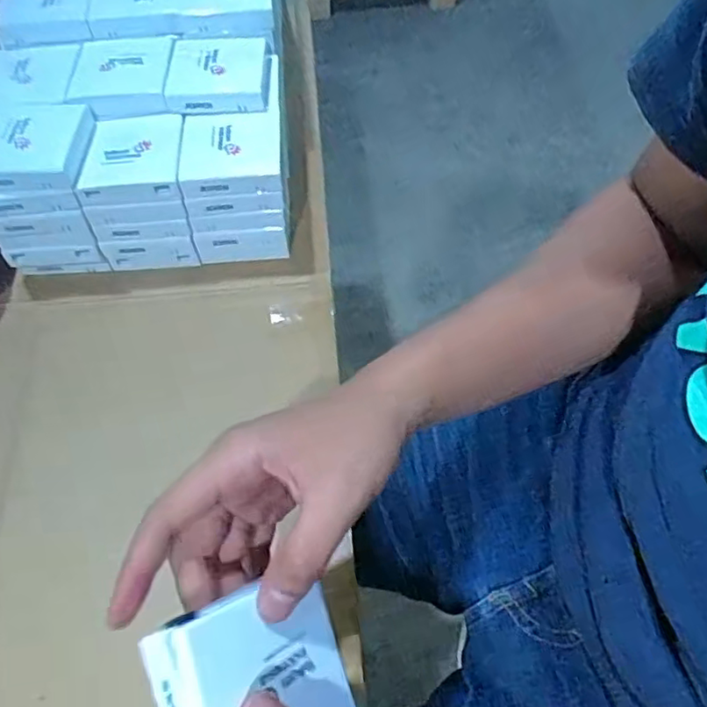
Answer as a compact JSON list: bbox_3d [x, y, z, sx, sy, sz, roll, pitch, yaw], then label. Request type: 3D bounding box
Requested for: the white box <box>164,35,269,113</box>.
[{"bbox_3d":[-0.123,-0.257,0.555,0.085,0.025,0.092,-2,57,0],"label":"white box"}]

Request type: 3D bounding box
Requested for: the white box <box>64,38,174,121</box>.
[{"bbox_3d":[-0.209,-0.248,0.549,0.085,0.028,0.078,-5,57,-3],"label":"white box"}]

